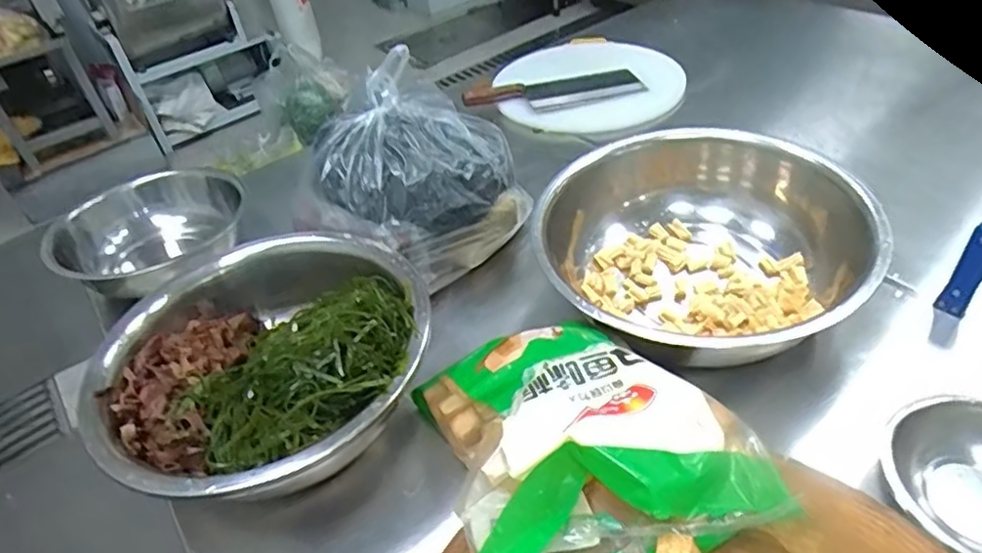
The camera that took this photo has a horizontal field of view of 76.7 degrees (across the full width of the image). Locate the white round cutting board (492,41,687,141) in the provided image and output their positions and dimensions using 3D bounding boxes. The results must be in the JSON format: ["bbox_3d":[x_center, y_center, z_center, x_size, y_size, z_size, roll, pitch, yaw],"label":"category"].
[{"bbox_3d":[0.184,-0.363,1.192,0.343,0.030,0.302,17,58,17],"label":"white round cutting board"}]

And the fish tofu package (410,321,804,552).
[{"bbox_3d":[0.070,0.123,0.538,0.233,0.124,0.284,-15,41,-7],"label":"fish tofu package"}]

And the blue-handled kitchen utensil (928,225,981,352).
[{"bbox_3d":[0.524,0.013,0.687,0.021,0.158,0.033,-34,47,-26],"label":"blue-handled kitchen utensil"}]

